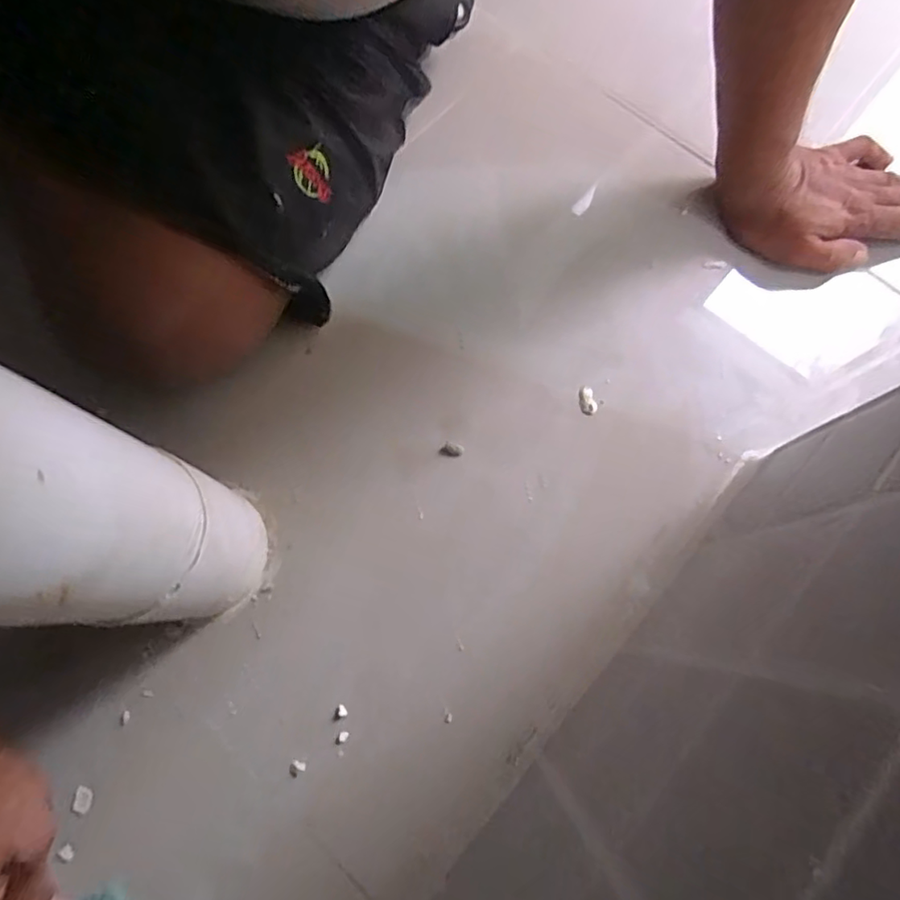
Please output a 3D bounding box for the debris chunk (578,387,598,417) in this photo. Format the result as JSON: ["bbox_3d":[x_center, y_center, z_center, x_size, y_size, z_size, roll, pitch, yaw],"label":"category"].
[{"bbox_3d":[0.106,-0.038,0.443,0.012,0.004,0.024,-2,72,-1],"label":"debris chunk"}]

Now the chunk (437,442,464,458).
[{"bbox_3d":[0.001,0.000,0.432,0.017,0.005,0.011,17,72,5],"label":"chunk"}]

